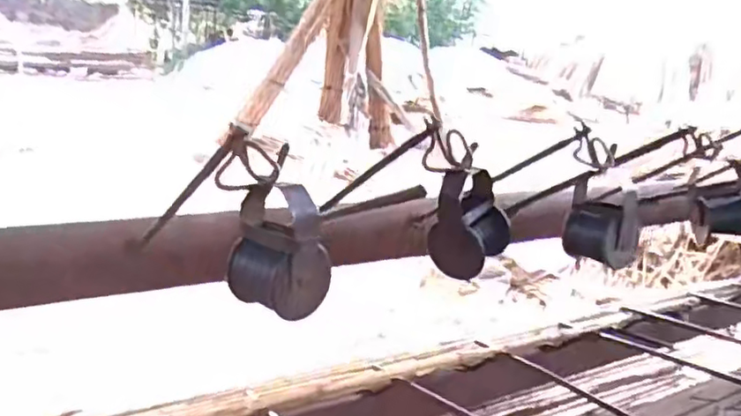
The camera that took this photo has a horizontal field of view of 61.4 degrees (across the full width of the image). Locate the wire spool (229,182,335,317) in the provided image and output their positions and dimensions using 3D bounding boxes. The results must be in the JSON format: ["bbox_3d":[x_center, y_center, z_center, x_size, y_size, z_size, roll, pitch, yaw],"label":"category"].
[{"bbox_3d":[-0.057,0.022,0.372,0.045,0.069,0.056,-8,19,-41],"label":"wire spool"}]

